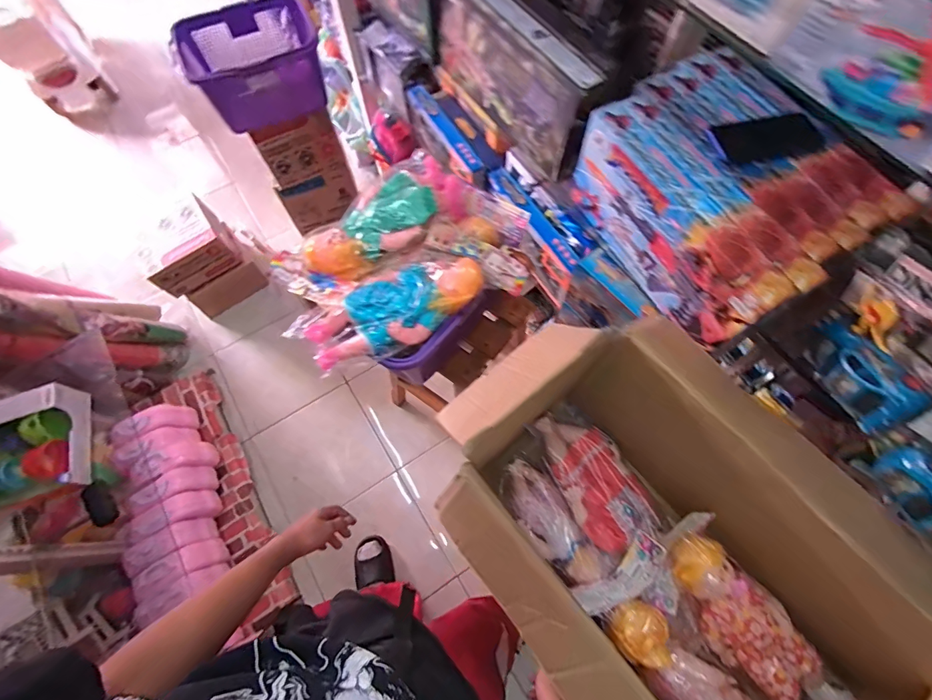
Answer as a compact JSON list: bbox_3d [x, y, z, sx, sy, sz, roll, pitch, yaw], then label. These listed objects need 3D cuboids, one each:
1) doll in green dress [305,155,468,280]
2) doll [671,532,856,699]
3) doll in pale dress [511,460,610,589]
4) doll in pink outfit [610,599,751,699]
[{"bbox_3d":[-0.148,-0.243,0.809,0.322,0.074,0.127,-41,74,-15],"label":"doll in green dress"},{"bbox_3d":[0.451,0.439,0.675,0.120,0.091,0.326,-43,74,-15],"label":"doll"},{"bbox_3d":[0.154,0.318,0.788,0.091,0.066,0.238,-33,72,-12],"label":"doll in pale dress"},{"bbox_3d":[0.350,0.517,0.658,0.105,0.068,0.309,-40,85,-14],"label":"doll in pink outfit"}]

